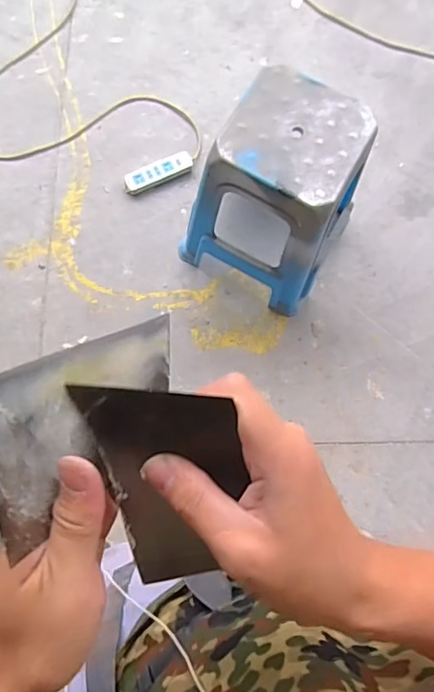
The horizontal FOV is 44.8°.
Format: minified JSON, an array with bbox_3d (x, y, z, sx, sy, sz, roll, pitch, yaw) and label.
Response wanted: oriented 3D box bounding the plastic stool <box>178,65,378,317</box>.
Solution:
[{"bbox_3d":[0.141,-0.356,1.287,0.350,0.438,0.382,32,83,6],"label":"plastic stool"}]

